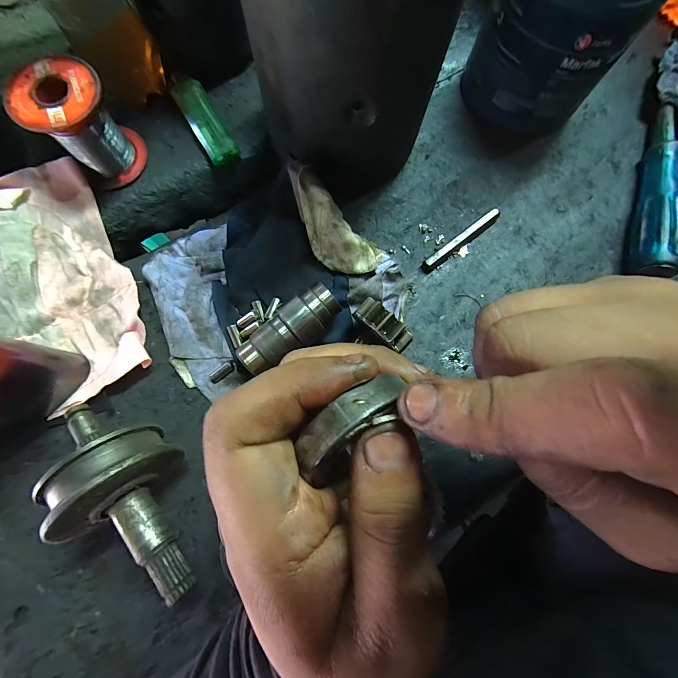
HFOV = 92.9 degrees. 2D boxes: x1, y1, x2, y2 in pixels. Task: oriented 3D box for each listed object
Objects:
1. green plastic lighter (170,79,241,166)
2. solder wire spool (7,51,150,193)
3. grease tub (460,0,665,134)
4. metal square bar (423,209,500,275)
[{"bbox_3d":[-0.100,-0.162,0.241,0.023,0.013,0.070,-30,78,-7],"label":"green plastic lighter"},{"bbox_3d":[-0.168,-0.140,0.214,0.050,0.058,0.050,0,76,-1],"label":"solder wire spool"},{"bbox_3d":[0.144,-0.209,0.209,0.086,0.097,0.086,28,78,6],"label":"grease tub"},{"bbox_3d":[0.091,-0.073,0.239,0.070,0.010,0.011,-39,80,-9],"label":"metal square bar"}]

